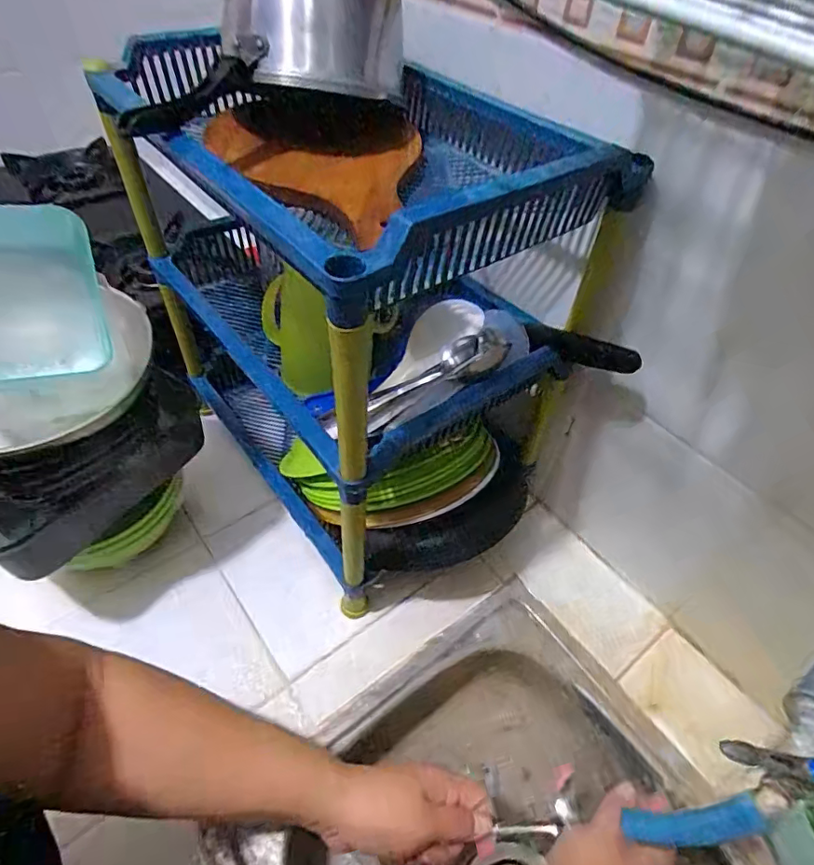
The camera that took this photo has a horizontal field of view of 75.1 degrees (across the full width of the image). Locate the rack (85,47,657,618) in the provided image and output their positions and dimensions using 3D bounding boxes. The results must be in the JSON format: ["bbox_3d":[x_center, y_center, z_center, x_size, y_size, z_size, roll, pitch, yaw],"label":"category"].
[{"bbox_3d":[-0.067,-0.141,0.576,0.303,0.410,0.462,-29,57,-27],"label":"rack"}]

